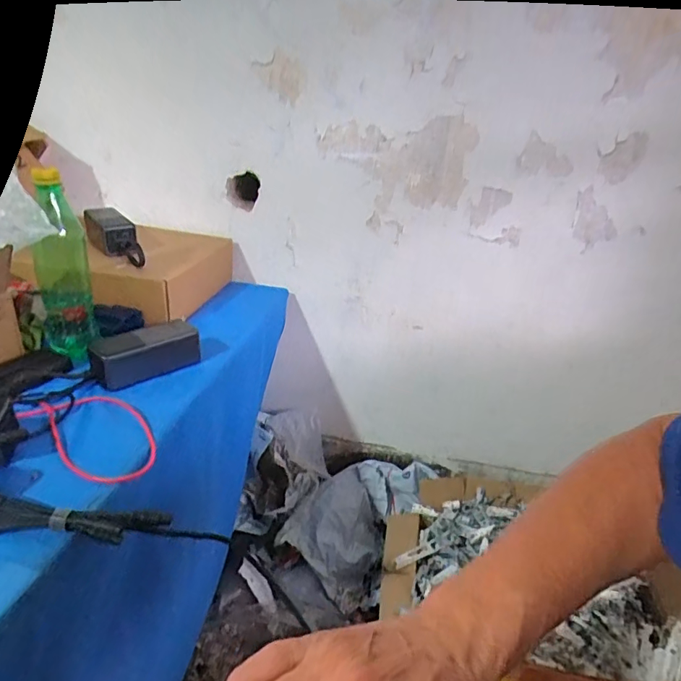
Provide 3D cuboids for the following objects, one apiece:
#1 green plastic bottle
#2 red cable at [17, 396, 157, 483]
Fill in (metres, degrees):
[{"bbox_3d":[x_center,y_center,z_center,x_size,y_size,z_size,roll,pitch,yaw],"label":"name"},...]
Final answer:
[{"bbox_3d":[-0.357,-0.093,0.635,0.065,0.229,0.069,-13,31,-31],"label":"green plastic bottle"},{"bbox_3d":[-0.258,0.096,0.523,0.175,0.017,0.089,22,31,32],"label":"red cable"}]

